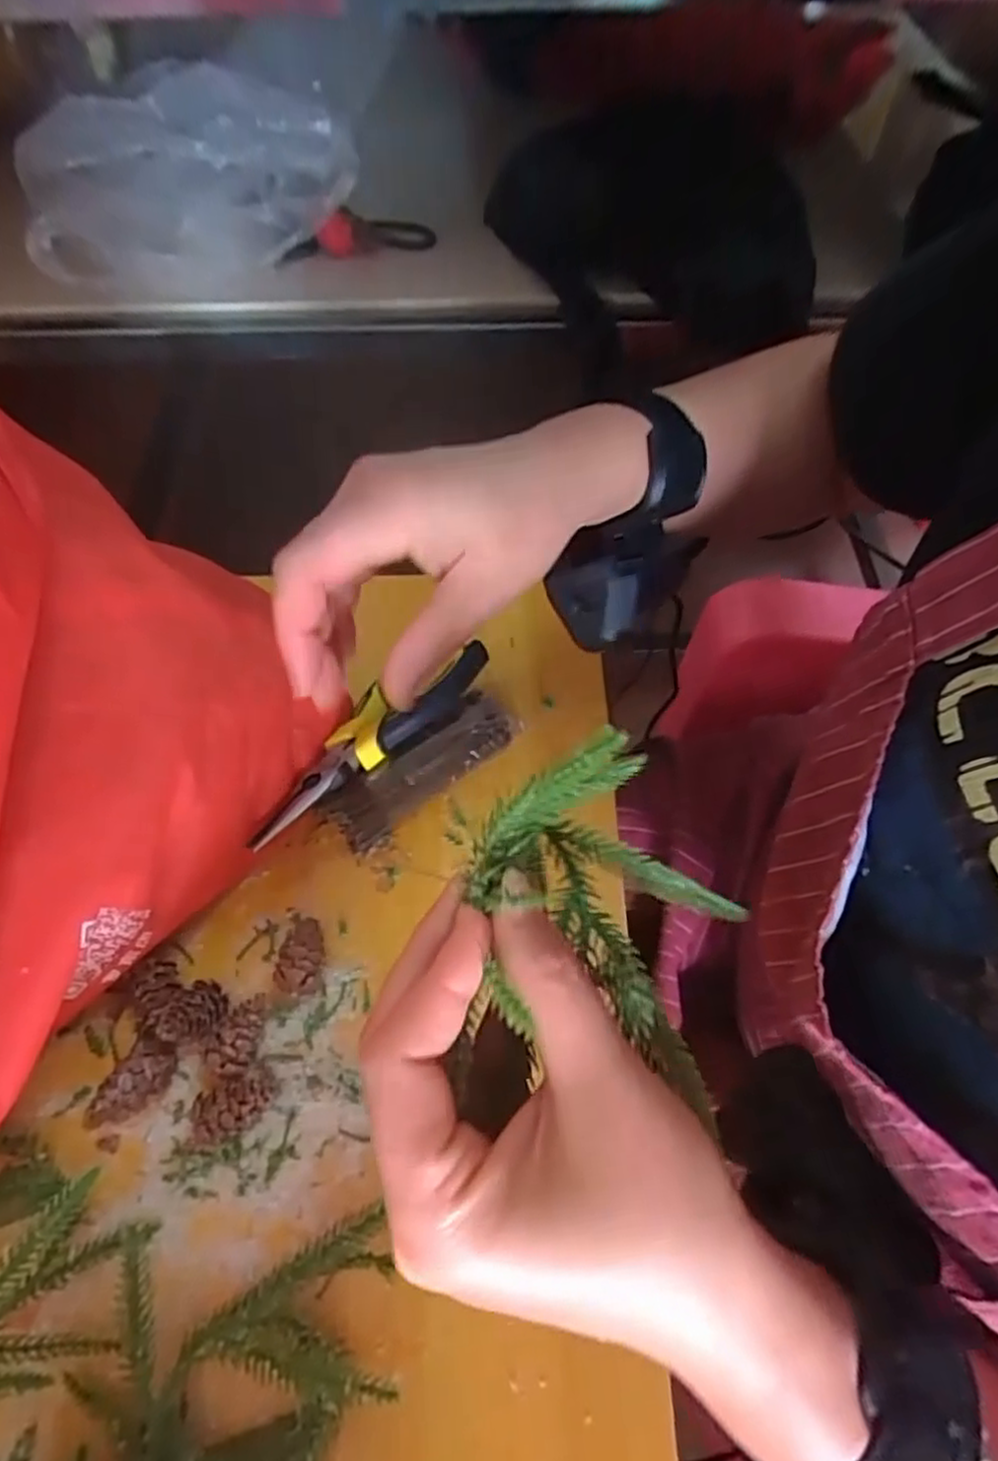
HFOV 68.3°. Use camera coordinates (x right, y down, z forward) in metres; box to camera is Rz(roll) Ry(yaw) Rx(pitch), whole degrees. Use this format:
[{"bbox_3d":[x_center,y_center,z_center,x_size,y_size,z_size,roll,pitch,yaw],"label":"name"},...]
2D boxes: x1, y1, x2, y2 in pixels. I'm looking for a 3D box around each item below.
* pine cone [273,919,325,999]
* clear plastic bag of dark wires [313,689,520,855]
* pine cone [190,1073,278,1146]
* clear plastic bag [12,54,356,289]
[{"bbox_3d":[-0.091,0.107,0.346,0.021,0.021,0.036,4,59,3],"label":"pine cone"},{"bbox_3d":[-0.040,0.021,0.396,0.112,0.028,0.030,-34,64,-18],"label":"clear plastic bag of dark wires"},{"bbox_3d":[-0.114,0.161,0.312,0.034,0.018,0.023,-13,60,-7],"label":"pine cone"},{"bbox_3d":[-0.228,-0.401,0.544,0.233,0.111,0.087,-6,59,-3],"label":"clear plastic bag"}]

